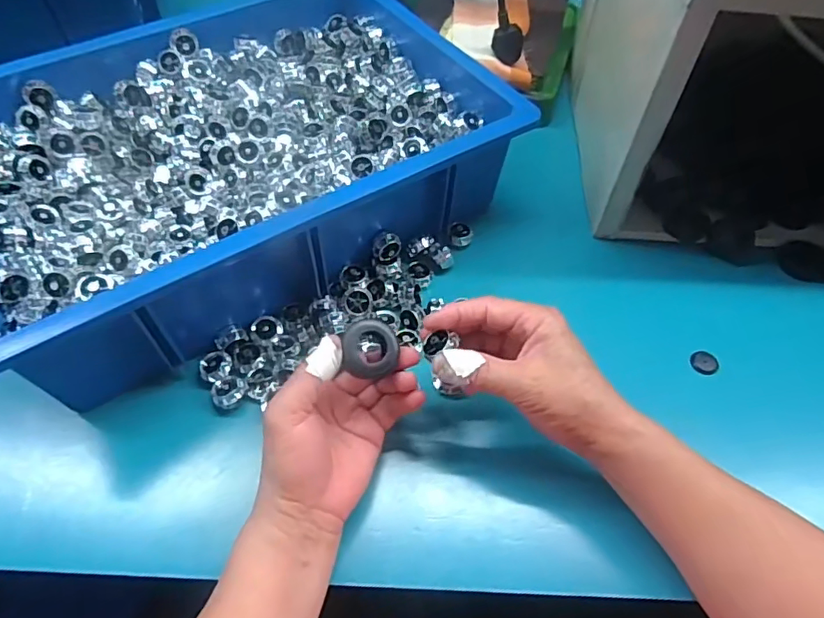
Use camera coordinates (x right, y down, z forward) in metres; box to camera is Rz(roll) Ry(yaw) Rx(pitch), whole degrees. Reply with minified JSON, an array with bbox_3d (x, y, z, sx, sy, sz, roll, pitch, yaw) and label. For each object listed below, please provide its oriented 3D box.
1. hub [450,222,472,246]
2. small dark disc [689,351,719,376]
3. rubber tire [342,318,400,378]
[{"bbox_3d":[0.047,-0.070,0.508,0.020,0.014,0.019,1,58,-1],"label":"hub"},{"bbox_3d":[0.233,0.043,0.427,0.016,0.008,0.021,-35,65,-20],"label":"small dark disc"},{"bbox_3d":[-0.027,0.024,0.348,0.033,0.015,0.035,-1,88,-16],"label":"rubber tire"}]

